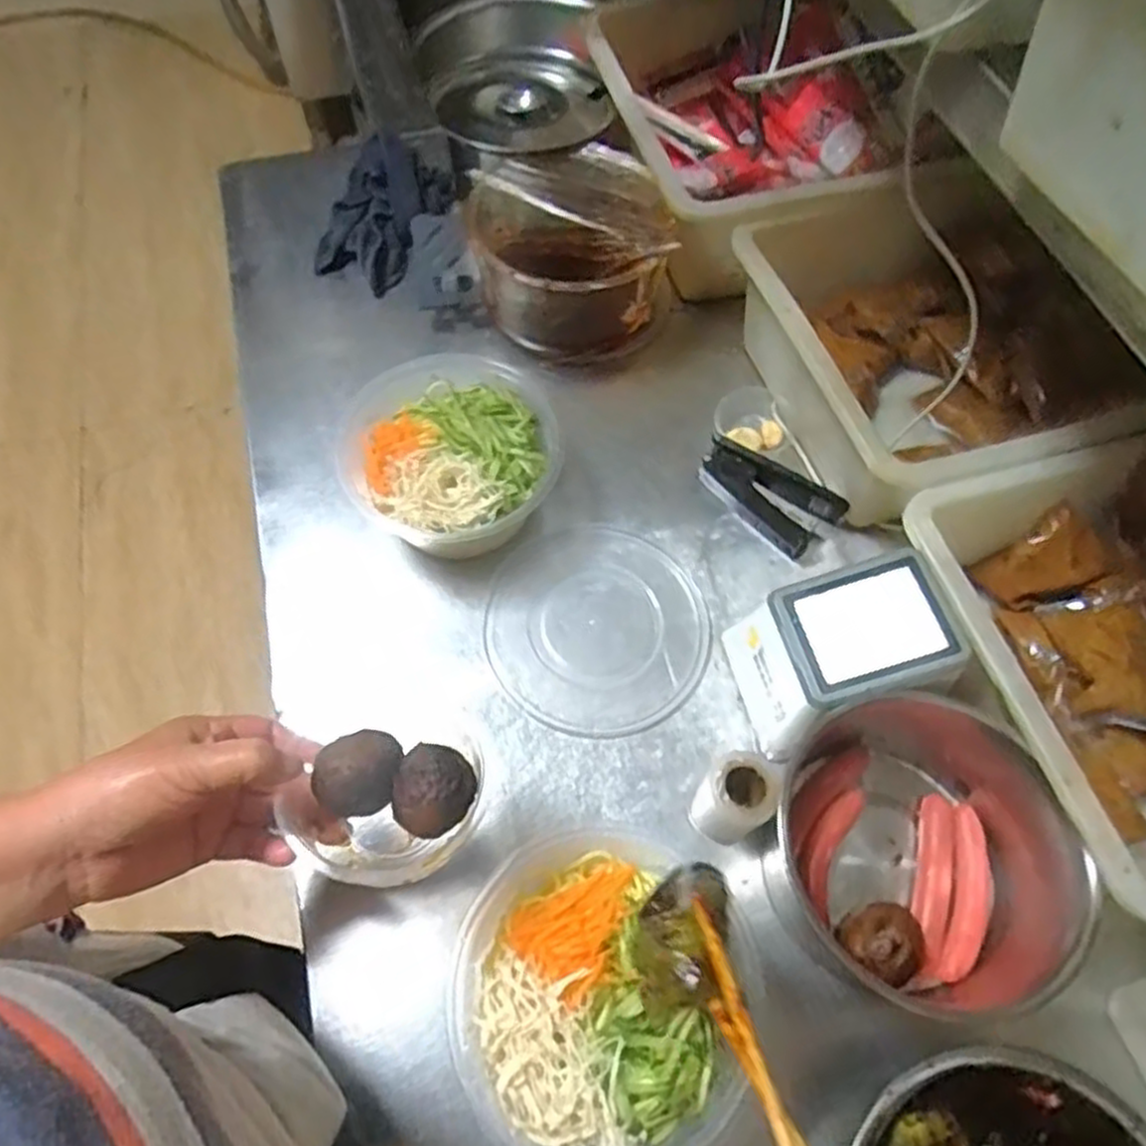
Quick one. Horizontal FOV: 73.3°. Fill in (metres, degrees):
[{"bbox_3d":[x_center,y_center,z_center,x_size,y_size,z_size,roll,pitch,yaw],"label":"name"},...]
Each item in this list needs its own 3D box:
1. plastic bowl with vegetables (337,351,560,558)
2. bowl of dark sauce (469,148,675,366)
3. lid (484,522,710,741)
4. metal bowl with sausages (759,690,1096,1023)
[{"bbox_3d":[-0.095,-0.087,0.601,0.161,0.081,0.153,1,62,-1],"label":"plastic bowl with vegetables"},{"bbox_3d":[-0.001,-0.274,0.686,0.159,0.102,0.168,-10,63,-7],"label":"bowl of dark sauce"},{"bbox_3d":[0.019,0.038,0.578,0.161,0.012,0.164,1,62,-1],"label":"lid"},{"bbox_3d":[0.209,0.171,0.474,0.154,0.102,0.164,1,62,-1],"label":"metal bowl with sausages"}]

